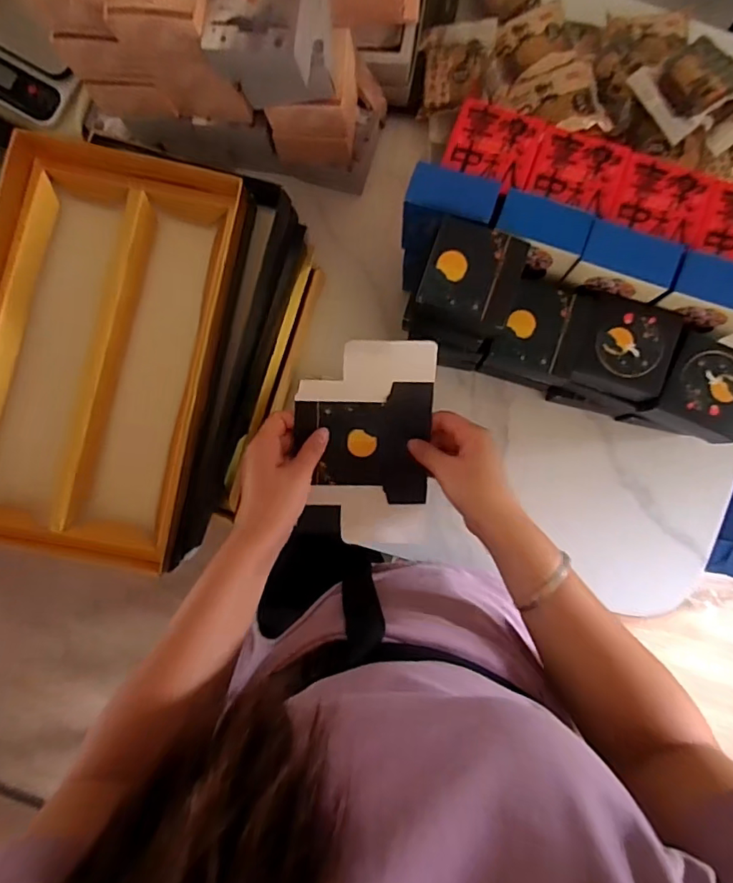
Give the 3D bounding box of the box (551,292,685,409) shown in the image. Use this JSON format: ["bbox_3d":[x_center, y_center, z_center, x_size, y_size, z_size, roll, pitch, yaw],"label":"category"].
[{"bbox_3d":[0.255,-0.096,0.554,0.109,0.053,0.096,15,88,4],"label":"box"}]

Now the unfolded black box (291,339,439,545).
[{"bbox_3d":[-0.001,0.005,0.504,0.123,0.011,0.196,1,107,-2],"label":"unfolded black box"}]

